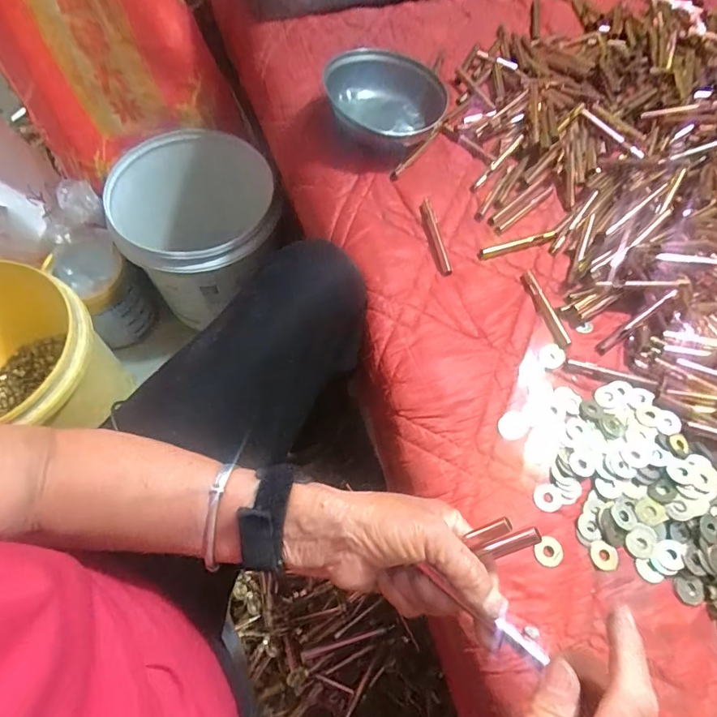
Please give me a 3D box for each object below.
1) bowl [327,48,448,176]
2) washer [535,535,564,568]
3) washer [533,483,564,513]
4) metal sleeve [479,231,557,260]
[{"bbox_3d":[0.029,-0.282,0.534,0.133,0.055,0.139,1,64,-3],"label":"bowl"},{"bbox_3d":[0.150,0.153,0.372,0.022,0.004,0.022,-7,74,1],"label":"washer"},{"bbox_3d":[0.155,0.114,0.385,0.022,0.004,0.022,1,64,-3],"label":"washer"},{"bbox_3d":[0.167,-0.119,0.491,0.089,0.008,0.012,-16,66,-11],"label":"metal sleeve"}]

